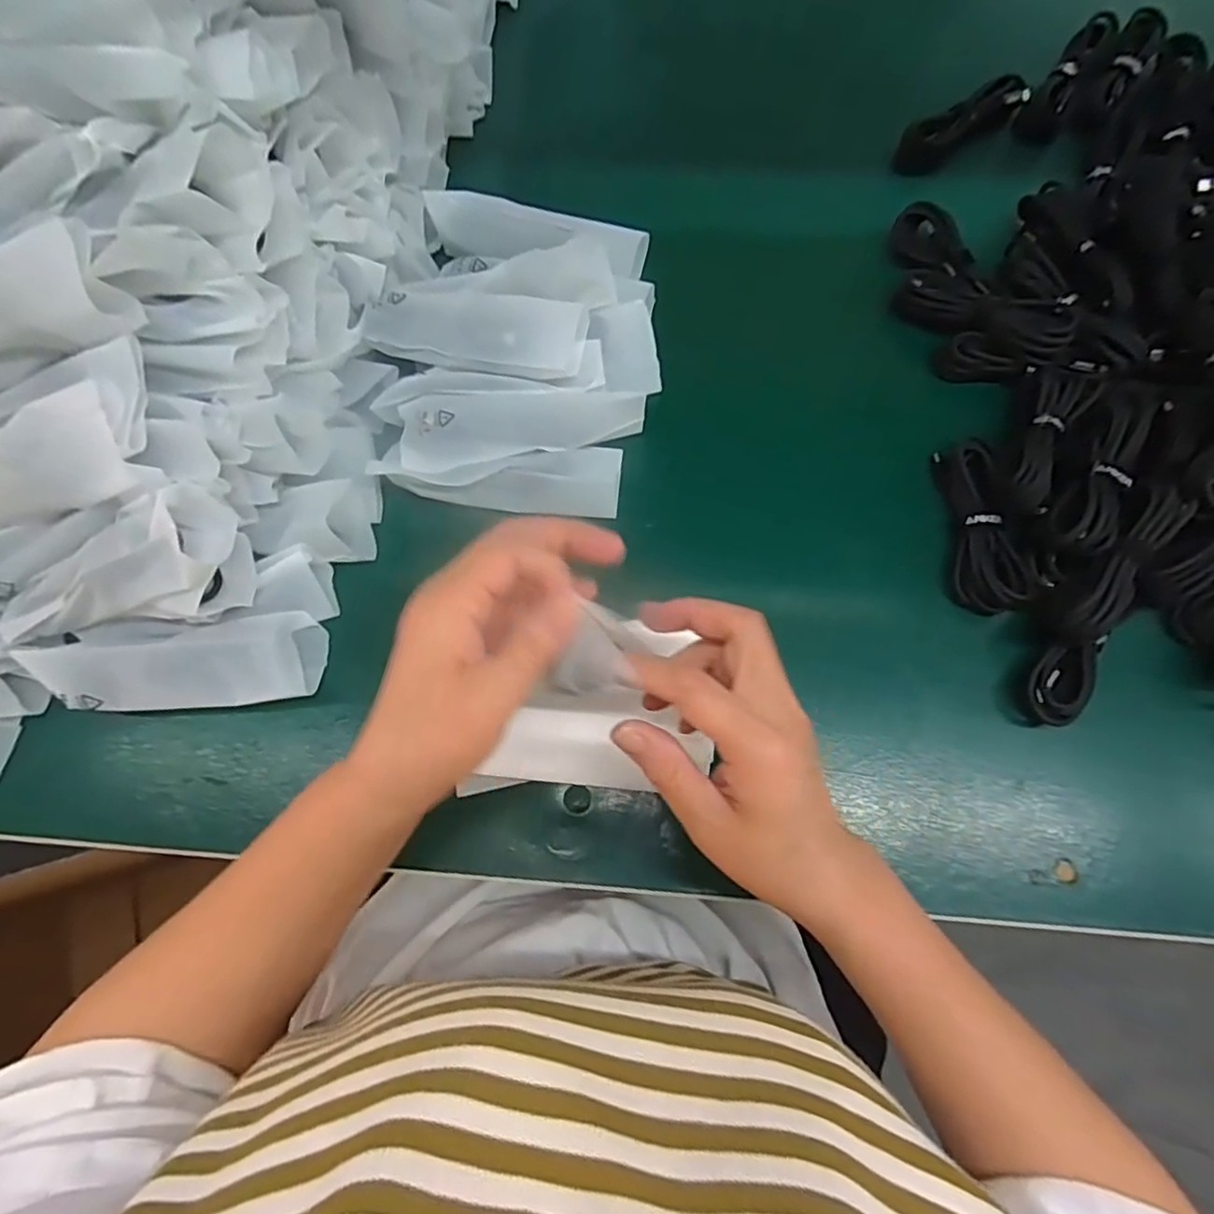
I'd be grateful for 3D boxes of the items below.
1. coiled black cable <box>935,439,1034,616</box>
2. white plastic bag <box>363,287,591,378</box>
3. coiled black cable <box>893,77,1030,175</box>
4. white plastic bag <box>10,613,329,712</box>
[{"bbox_3d":[0.232,-0.051,0.392,0.035,0.022,0.108,-2,74,1],"label":"coiled black cable"},{"bbox_3d":[-0.087,-0.183,0.410,0.144,0.010,0.050,10,75,4],"label":"white plastic bag"},{"bbox_3d":[0.274,-0.371,0.487,0.103,0.031,0.026,-30,76,-7],"label":"coiled black cable"},{"bbox_3d":[-0.253,0.038,0.375,0.158,0.034,0.054,-9,74,-1],"label":"white plastic bag"}]

